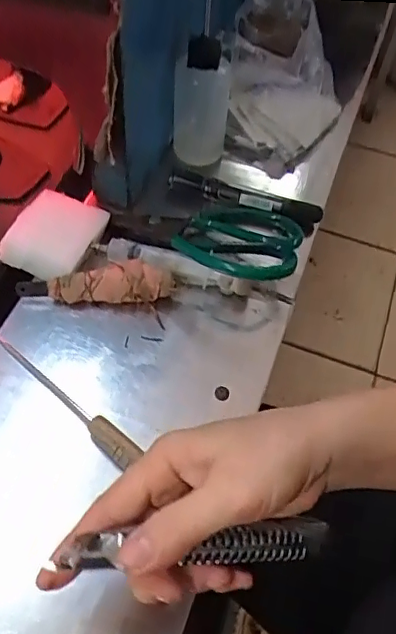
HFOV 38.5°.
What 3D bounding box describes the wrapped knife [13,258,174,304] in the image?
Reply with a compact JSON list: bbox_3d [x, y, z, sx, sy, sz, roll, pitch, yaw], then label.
[{"bbox_3d":[-0.079,-0.028,0.444,0.117,0.029,0.029,3,57,-2],"label":"wrapped knife"}]

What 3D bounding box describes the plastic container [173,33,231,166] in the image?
[{"bbox_3d":[0.003,-0.218,0.566,0.054,0.132,0.053,4,57,-1],"label":"plastic container"}]

